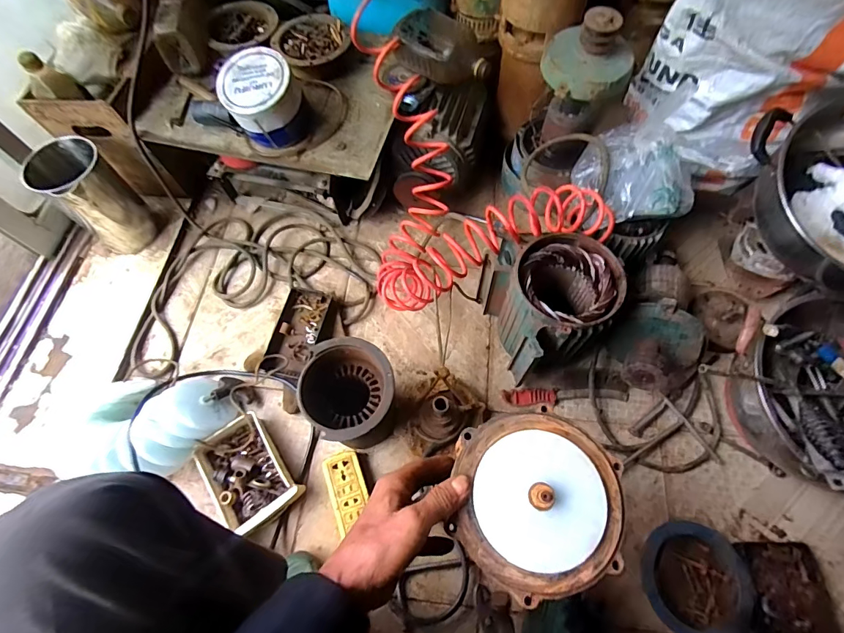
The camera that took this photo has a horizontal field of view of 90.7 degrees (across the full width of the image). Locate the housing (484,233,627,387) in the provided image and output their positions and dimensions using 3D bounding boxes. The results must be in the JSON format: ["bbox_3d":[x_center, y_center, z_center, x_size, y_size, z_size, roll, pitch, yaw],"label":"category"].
[{"bbox_3d":[0.224,-0.012,0.717,0.180,0.183,0.181,-16,66,-5],"label":"housing"}]

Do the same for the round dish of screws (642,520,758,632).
[{"bbox_3d":[0.413,0.394,0.625,0.155,0.037,0.145,-1,66,2],"label":"round dish of screws"}]

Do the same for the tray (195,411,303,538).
[{"bbox_3d":[-0.295,0.265,0.702,0.124,0.039,0.172,-37,70,-14],"label":"tray"}]

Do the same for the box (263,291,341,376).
[{"bbox_3d":[-0.232,0.034,0.813,0.104,0.033,0.171,13,67,8],"label":"box"}]

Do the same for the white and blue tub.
[{"bbox_3d":[-0.267,-0.369,0.709,0.124,0.107,0.119,-1,66,2],"label":"white and blue tub"}]

